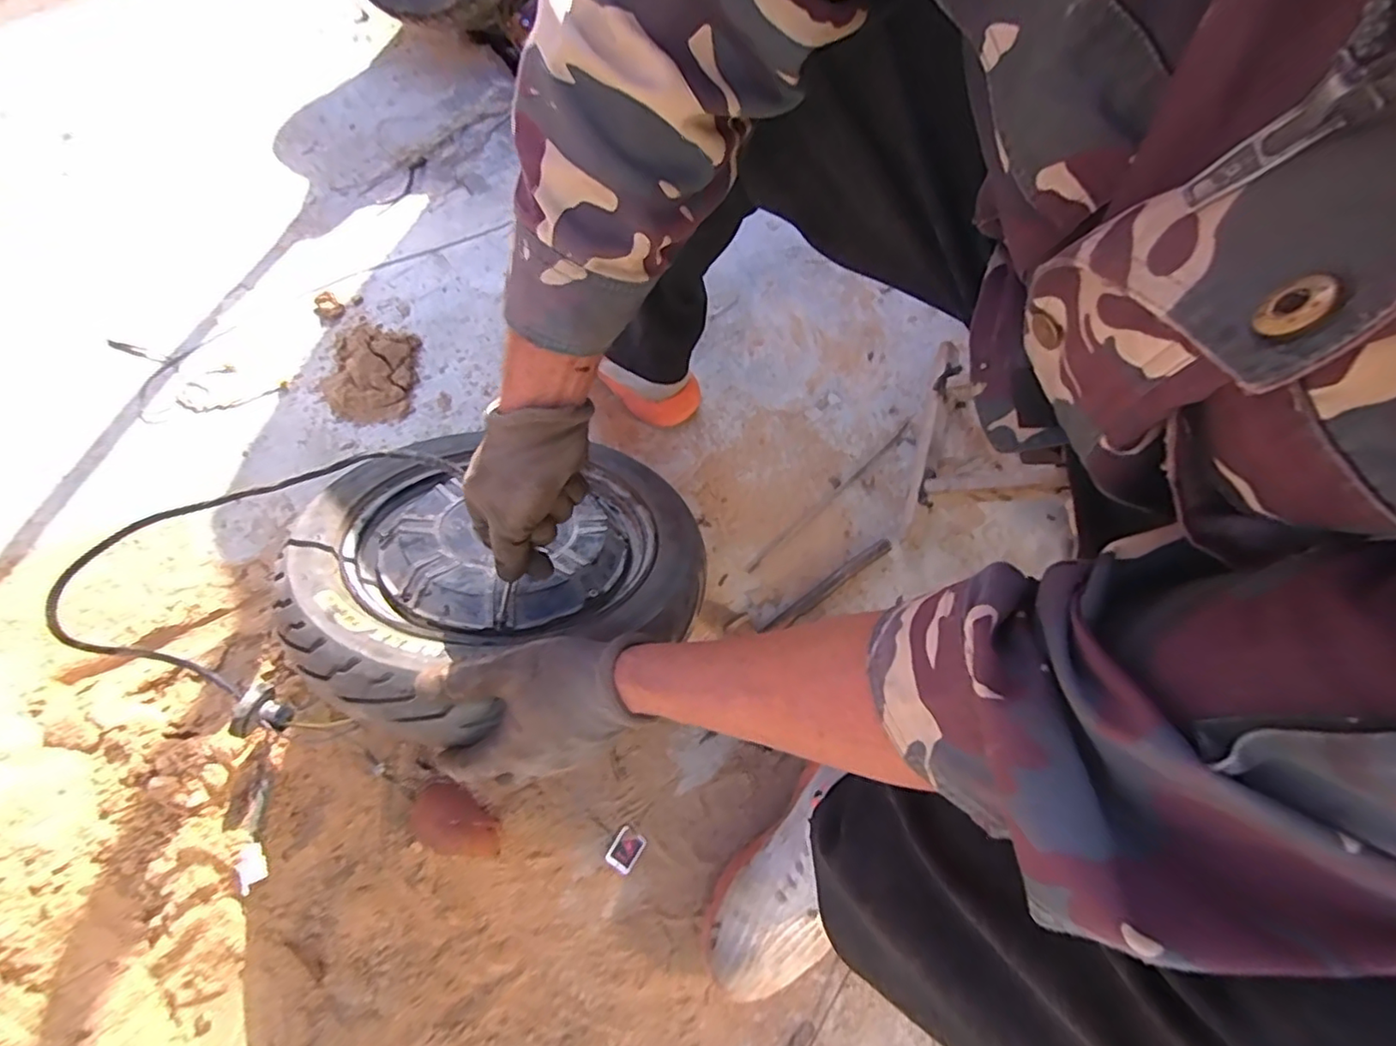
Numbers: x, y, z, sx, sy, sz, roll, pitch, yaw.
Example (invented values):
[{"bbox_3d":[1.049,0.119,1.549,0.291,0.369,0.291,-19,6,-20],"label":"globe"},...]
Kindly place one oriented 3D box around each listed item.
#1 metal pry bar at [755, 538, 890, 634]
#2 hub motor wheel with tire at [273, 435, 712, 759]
[{"bbox_3d":[0.152,0.073,0.698,0.185,0.012,0.019,-33,72,-15],"label":"metal pry bar"},{"bbox_3d":[-0.170,0.036,0.548,0.334,0.122,0.334,6,38,-5],"label":"hub motor wheel with tire"}]

